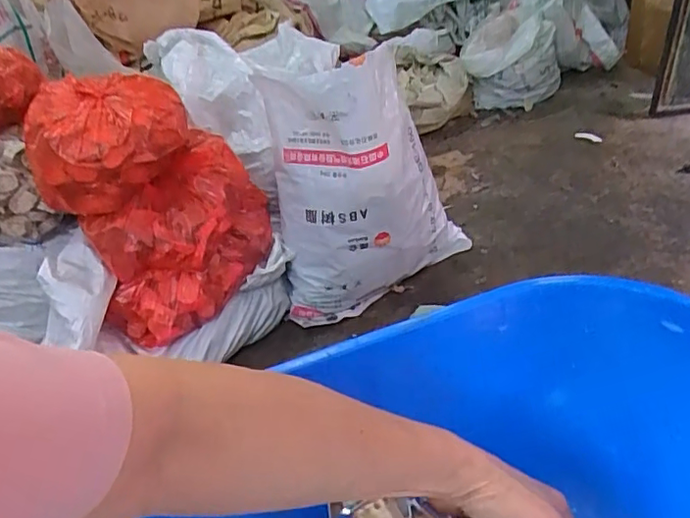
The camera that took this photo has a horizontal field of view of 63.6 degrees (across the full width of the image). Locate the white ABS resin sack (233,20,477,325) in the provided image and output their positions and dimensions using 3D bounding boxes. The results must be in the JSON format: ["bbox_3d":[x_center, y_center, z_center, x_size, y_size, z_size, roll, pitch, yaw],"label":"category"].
[{"bbox_3d":[0.060,-0.159,1.211,0.435,0.502,0.260,-6,38,2],"label":"white ABS resin sack"}]

